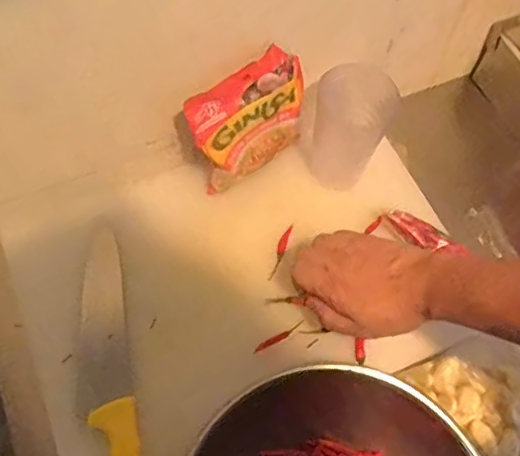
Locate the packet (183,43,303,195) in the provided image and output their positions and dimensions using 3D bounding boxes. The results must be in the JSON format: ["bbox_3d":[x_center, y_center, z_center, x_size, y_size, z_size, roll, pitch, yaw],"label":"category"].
[{"bbox_3d":[-0.009,-0.111,0.589,0.130,0.137,0.046,-40,71,-20],"label":"packet"}]

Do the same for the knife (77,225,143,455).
[{"bbox_3d":[-0.143,0.143,0.527,0.050,0.025,0.311,-10,64,-8],"label":"knife"}]

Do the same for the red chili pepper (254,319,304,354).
[{"bbox_3d":[0.019,0.109,0.569,0.057,0.011,0.007,-25,66,-14],"label":"red chili pepper"}]

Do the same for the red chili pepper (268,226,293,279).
[{"bbox_3d":[0.022,0.025,0.608,0.010,0.004,0.066,18,63,7],"label":"red chili pepper"}]

